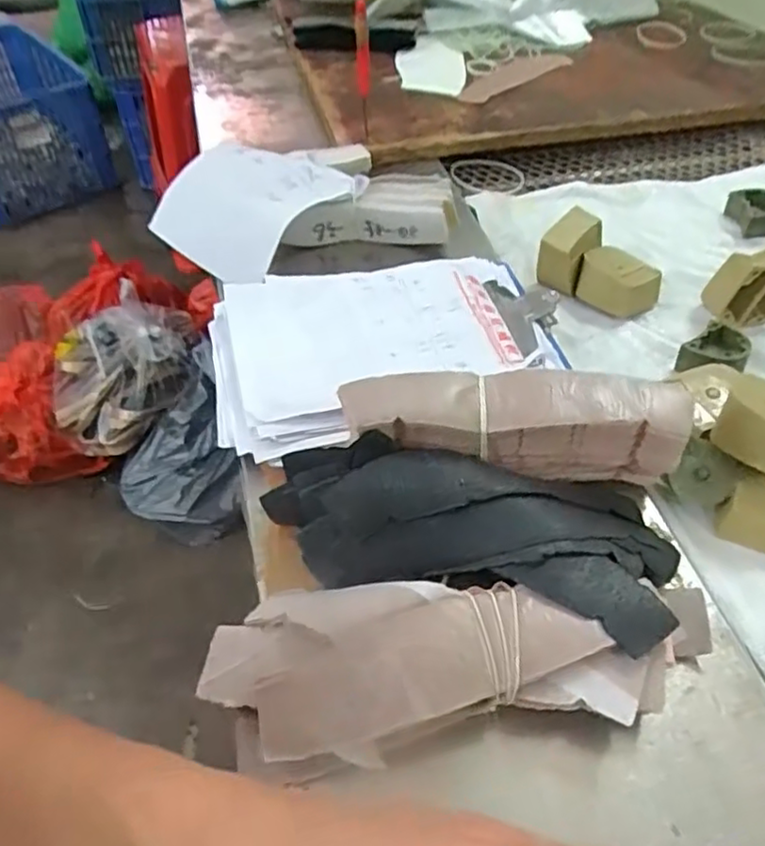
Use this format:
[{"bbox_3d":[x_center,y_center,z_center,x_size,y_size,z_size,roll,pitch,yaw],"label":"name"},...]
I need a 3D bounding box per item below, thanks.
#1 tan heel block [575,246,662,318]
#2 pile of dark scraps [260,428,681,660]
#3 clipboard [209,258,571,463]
[{"bbox_3d":[0.189,-0.113,0.538,0.062,0.028,0.045,21,52,17],"label":"tan heel block"},{"bbox_3d":[0.045,0.050,0.348,0.216,0.038,0.099,10,49,7],"label":"pile of dark scraps"},{"bbox_3d":[0.003,-0.060,0.470,0.238,0.019,0.159,-10,50,-9],"label":"clipboard"}]

